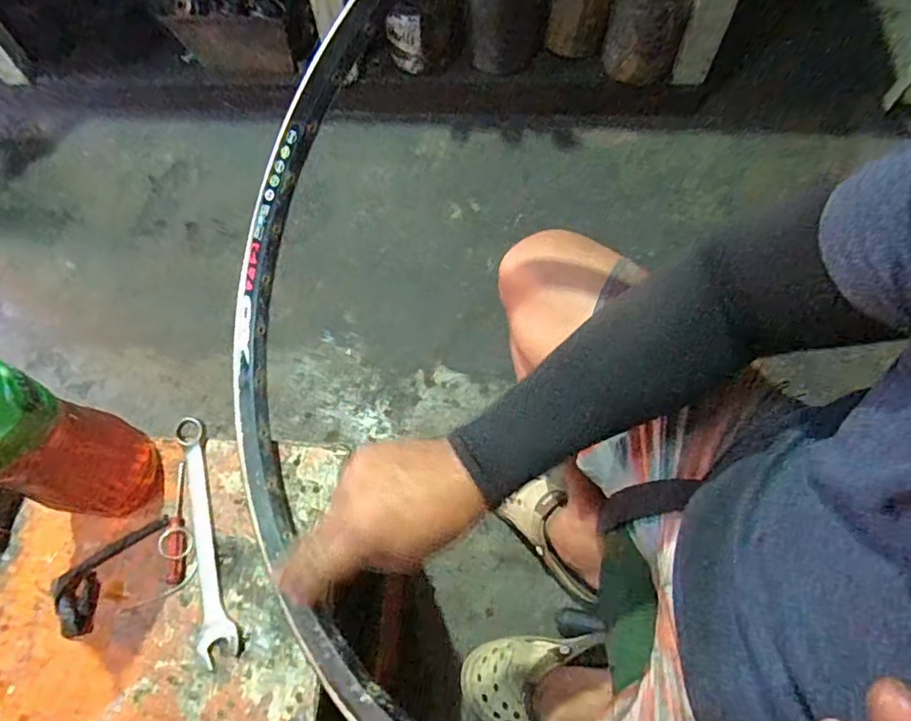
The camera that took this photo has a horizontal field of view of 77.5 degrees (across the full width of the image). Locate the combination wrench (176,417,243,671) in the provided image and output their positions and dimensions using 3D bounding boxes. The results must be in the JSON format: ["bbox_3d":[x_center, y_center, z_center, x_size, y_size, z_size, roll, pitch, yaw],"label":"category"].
[{"bbox_3d":[-0.211,0.144,0.479,0.029,0.016,0.198,-15,66,-5],"label":"combination wrench"}]

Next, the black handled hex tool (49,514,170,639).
[{"bbox_3d":[-0.280,0.177,0.469,0.102,0.009,0.054,-31,69,-12],"label":"black handled hex tool"}]

